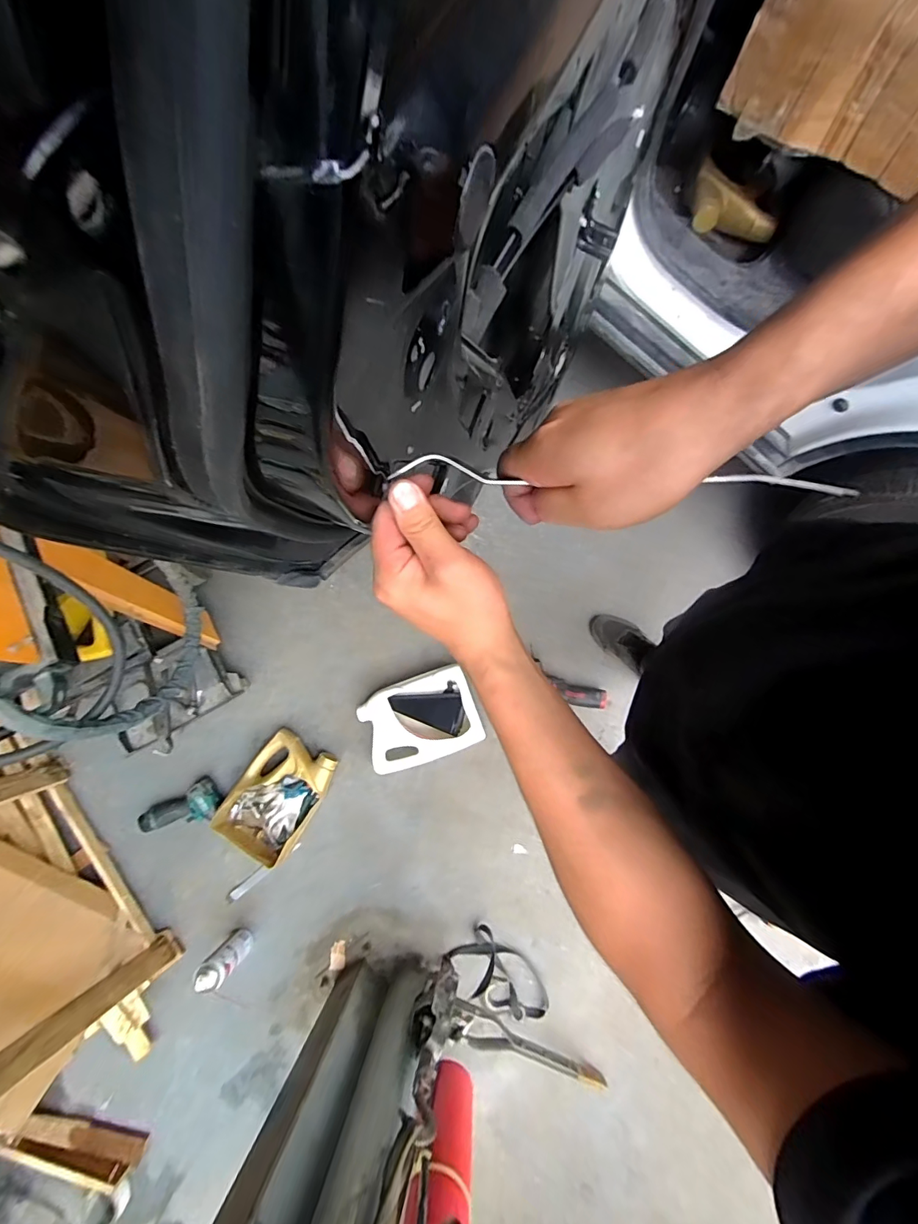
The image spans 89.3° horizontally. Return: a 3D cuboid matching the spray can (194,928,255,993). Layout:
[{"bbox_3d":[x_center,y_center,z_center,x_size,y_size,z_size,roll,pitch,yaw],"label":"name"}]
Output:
[{"bbox_3d":[-0.558,0.831,1.113,0.055,0.168,0.068,-44,80,-5],"label":"spray can"}]

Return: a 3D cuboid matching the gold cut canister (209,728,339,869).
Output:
[{"bbox_3d":[-0.476,0.482,1.223,0.213,0.083,0.304,31,82,8],"label":"gold cut canister"}]

